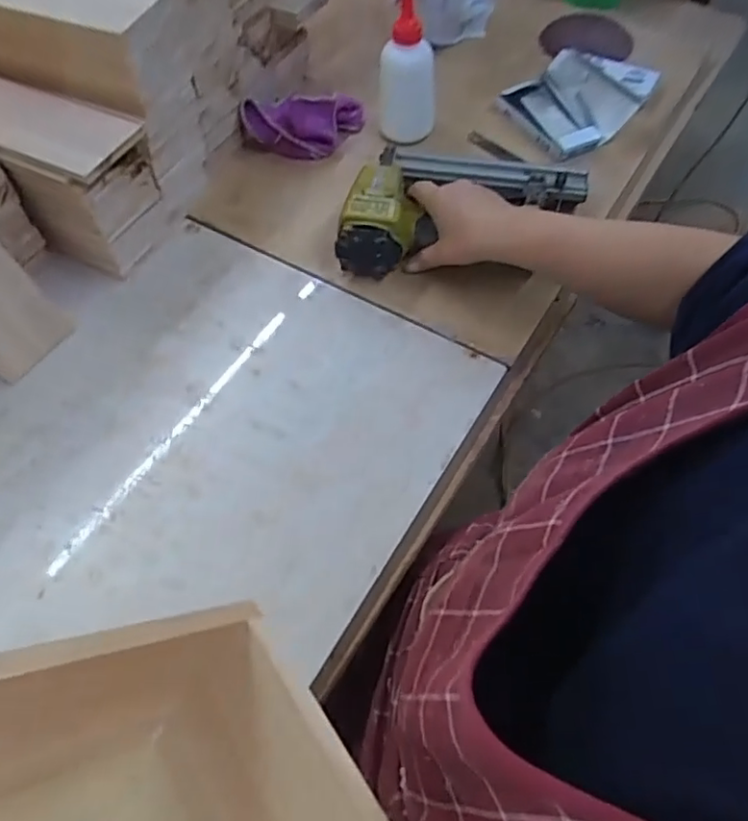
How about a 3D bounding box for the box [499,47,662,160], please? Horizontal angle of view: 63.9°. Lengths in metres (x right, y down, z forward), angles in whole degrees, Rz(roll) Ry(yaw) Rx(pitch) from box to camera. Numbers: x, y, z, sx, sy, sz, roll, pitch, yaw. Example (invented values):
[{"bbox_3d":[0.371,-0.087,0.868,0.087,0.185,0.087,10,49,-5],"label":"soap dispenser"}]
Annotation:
[{"bbox_3d":[0.244,-0.370,0.705,0.195,0.029,0.127,-39,66,-20],"label":"box"}]

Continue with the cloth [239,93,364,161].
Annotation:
[{"bbox_3d":[-0.076,-0.327,0.680,0.139,0.057,0.076,-14,60,-8],"label":"cloth"}]

